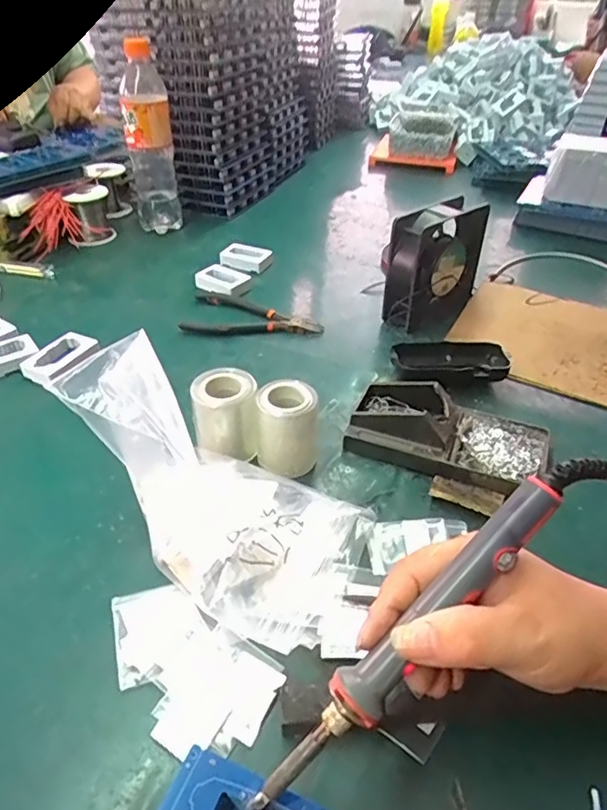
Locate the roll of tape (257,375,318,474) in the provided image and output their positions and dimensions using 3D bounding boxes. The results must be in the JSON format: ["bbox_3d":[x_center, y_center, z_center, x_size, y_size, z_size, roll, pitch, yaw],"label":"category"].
[{"bbox_3d":[-0.013,0.019,0.451,0.046,0.067,0.041,1,39,3],"label":"roll of tape"}]

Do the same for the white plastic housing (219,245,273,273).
[{"bbox_3d":[-0.077,-0.198,0.757,0.067,0.014,0.050,14,42,19],"label":"white plastic housing"}]

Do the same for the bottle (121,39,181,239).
[{"bbox_3d":[-0.215,-0.364,0.788,0.064,0.243,0.064,-8,40,-8],"label":"bottle"}]

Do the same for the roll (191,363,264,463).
[{"bbox_3d":[-0.060,0.009,0.459,0.051,0.066,0.041,-3,39,-2],"label":"roll"}]

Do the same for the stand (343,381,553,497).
[{"bbox_3d":[0.123,0.019,0.475,0.158,0.039,0.085,14,42,19],"label":"stand"}]

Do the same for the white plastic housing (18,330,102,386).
[{"bbox_3d":[-0.243,-0.048,0.566,0.048,0.013,0.076,18,43,23],"label":"white plastic housing"}]

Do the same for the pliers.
[{"bbox_3d":[-0.056,-0.102,0.648,0.156,0.013,0.088,4,40,7],"label":"pliers"}]

